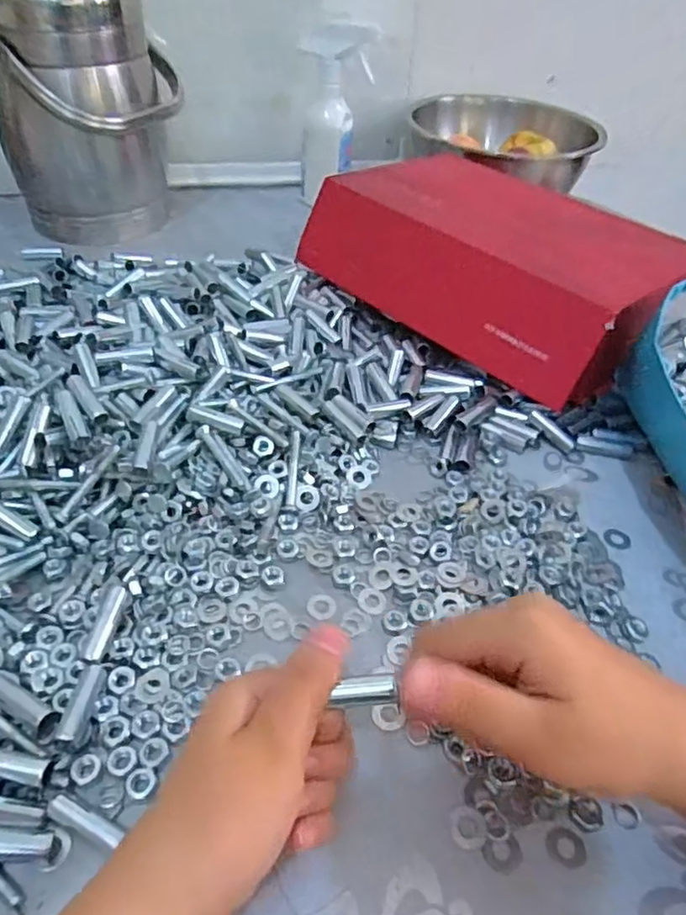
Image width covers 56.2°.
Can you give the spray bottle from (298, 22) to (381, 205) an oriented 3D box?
[{"bbox_3d":[-0.006,-0.399,0.733,0.074,0.167,0.060,11,38,4],"label":"spray bottle"}]

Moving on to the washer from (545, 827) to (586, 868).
[{"bbox_3d":[0.097,0.168,0.278,0.016,0.004,0.015,2,42,-2],"label":"washer"}]

